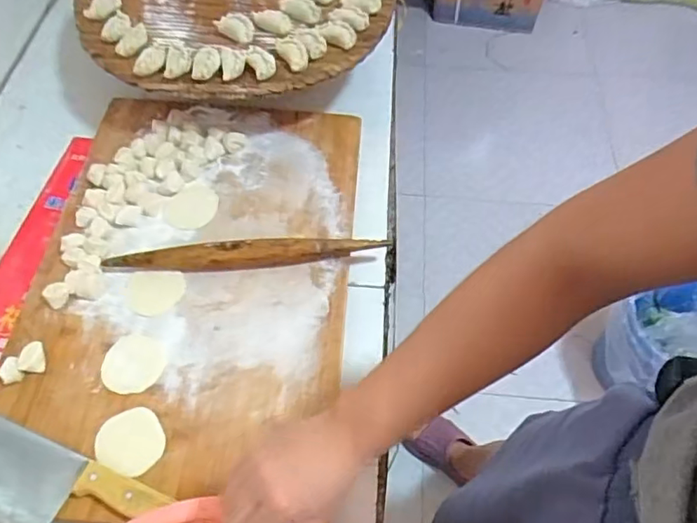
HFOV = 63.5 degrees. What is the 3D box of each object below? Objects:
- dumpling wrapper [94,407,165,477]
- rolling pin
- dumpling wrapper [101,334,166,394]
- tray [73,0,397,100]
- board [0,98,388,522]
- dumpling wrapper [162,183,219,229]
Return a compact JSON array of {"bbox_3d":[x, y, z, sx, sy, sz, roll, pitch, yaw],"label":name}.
[{"bbox_3d":[-0.218,0.181,0.563,0.062,0.004,0.064,7,55,-10],"label":"dumpling wrapper"},{"bbox_3d":[-0.120,-0.013,0.682,0.325,0.030,0.038,-6,58,-5],"label":"rolling pin"},{"bbox_3d":[-0.235,0.112,0.614,0.061,0.004,0.065,1,57,-1],"label":"dumpling wrapper"},{"bbox_3d":[-0.164,-0.426,0.843,0.465,0.036,0.500,-17,59,-12],"label":"tray"},{"bbox_3d":[-0.187,0.016,0.681,0.385,0.037,0.547,2,57,0],"label":"board"},{"bbox_3d":[-0.203,-0.071,0.733,0.056,0.008,0.074,39,65,21],"label":"dumpling wrapper"}]

